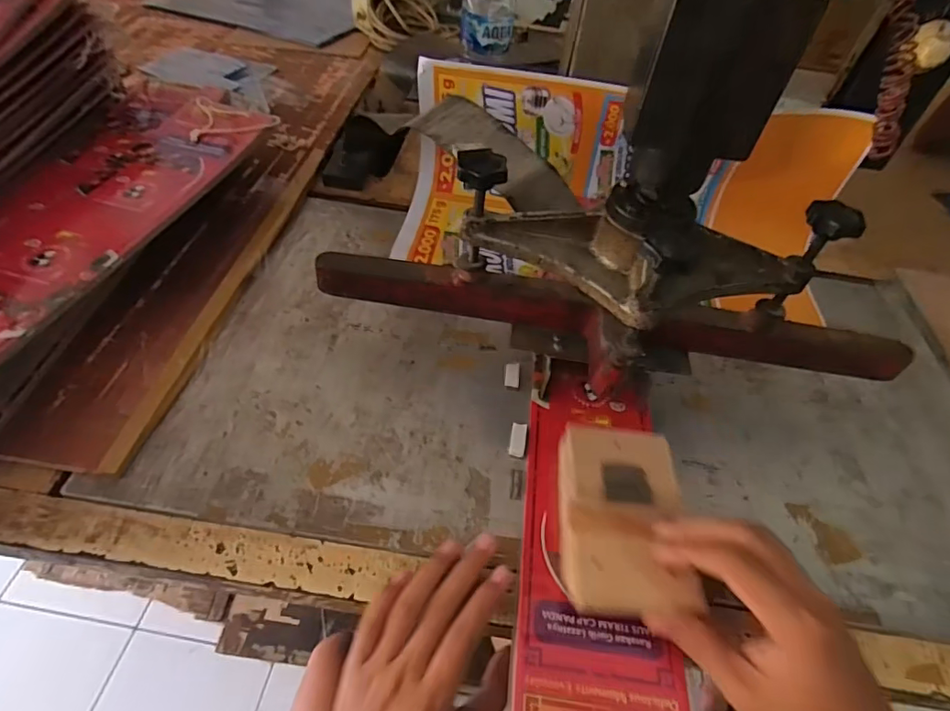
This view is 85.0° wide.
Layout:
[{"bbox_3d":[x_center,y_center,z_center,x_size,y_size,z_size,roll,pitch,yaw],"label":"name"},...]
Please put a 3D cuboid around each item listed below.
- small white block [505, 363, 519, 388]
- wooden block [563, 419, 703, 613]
[{"bbox_3d":[0.034,0.018,0.468,0.013,0.007,0.025,7,49,-1],"label":"small white block"},{"bbox_3d":[0.102,0.113,0.366,0.078,0.036,0.129,6,51,-1],"label":"wooden block"}]

